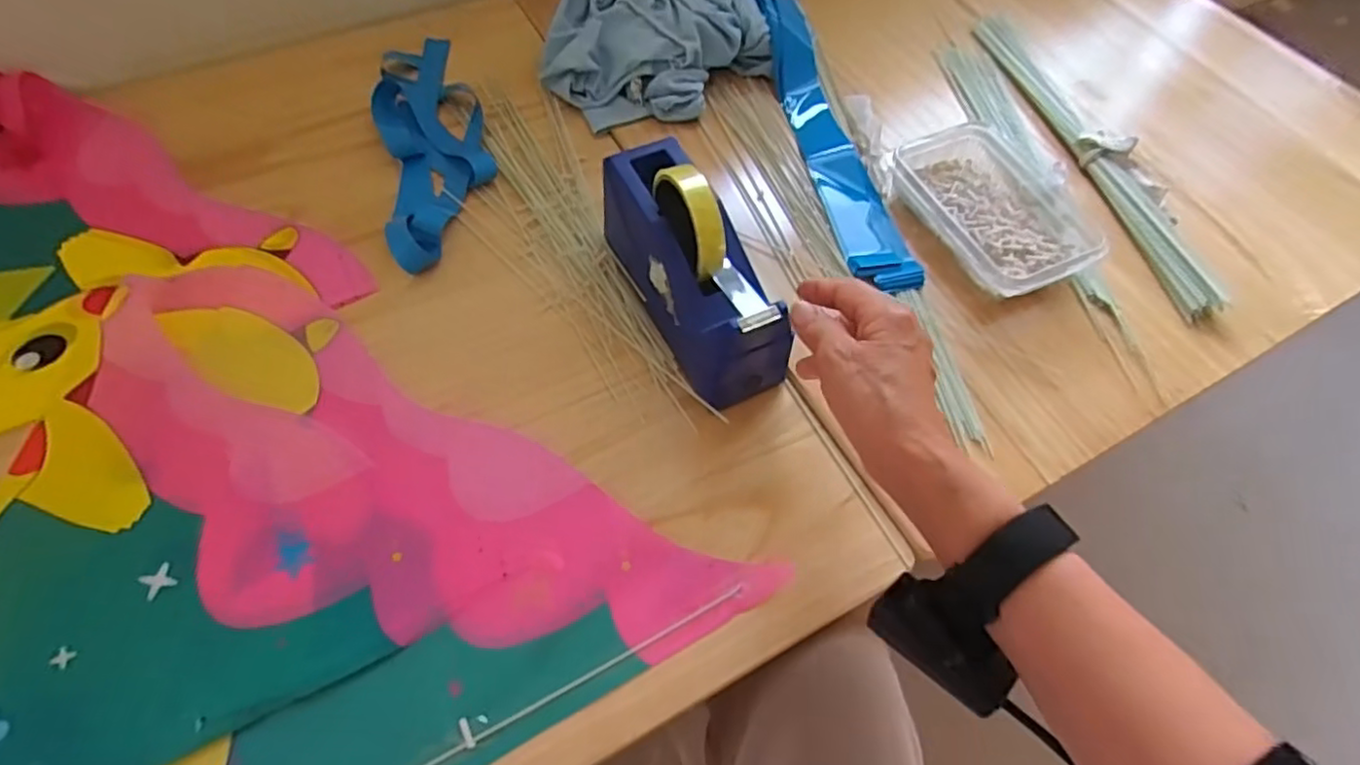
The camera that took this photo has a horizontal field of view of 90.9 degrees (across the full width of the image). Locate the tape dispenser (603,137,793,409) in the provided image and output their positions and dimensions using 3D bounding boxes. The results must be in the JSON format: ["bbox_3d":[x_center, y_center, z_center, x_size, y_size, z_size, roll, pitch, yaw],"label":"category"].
[{"bbox_3d":[0.007,-0.091,0.518,0.070,0.116,0.203,-24,65,-15],"label":"tape dispenser"}]

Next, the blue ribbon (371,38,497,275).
[{"bbox_3d":[-0.240,-0.240,0.646,0.098,0.032,0.313,-14,62,-10],"label":"blue ribbon"}]

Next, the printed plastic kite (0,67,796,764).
[{"bbox_3d":[-0.406,0.078,0.458,0.778,0.024,0.467,34,65,15],"label":"printed plastic kite"}]

